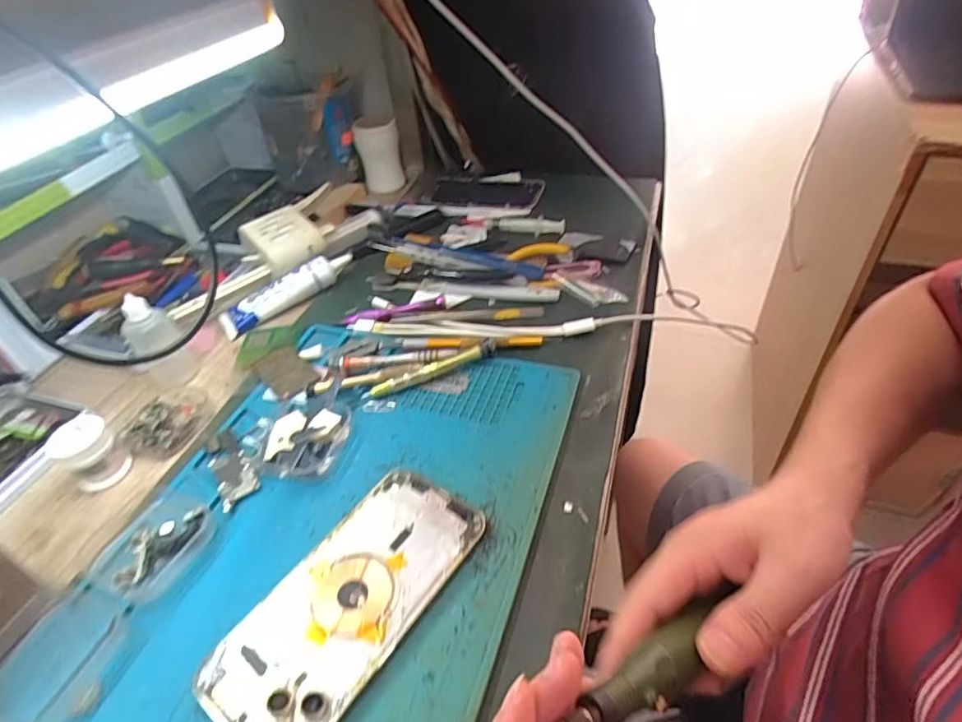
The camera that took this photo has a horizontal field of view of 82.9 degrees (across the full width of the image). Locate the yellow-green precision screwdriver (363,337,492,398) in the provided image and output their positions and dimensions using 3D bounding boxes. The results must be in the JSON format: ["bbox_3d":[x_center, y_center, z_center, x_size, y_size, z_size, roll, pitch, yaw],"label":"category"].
[{"bbox_3d":[-0.040,0.006,0.430,0.109,0.013,0.012,-19,44,-15],"label":"yellow-green precision screwdriver"}]

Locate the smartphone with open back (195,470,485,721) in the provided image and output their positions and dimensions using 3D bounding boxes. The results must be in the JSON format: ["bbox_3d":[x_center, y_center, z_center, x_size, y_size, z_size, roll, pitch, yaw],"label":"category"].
[{"bbox_3d":[-0.071,0.132,0.303,0.075,0.009,0.160,24,49,28],"label":"smartphone with open back"}]

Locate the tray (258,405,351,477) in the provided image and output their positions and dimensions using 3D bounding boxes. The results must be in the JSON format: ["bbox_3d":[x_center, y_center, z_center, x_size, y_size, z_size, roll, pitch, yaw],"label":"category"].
[{"bbox_3d":[-0.125,0.056,0.387,0.048,0.015,0.060,9,44,16],"label":"tray"}]

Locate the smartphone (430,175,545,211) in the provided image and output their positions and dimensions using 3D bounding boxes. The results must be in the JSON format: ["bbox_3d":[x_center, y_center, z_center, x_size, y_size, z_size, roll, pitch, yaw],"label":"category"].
[{"bbox_3d":[0.004,-0.213,0.677,0.142,0.011,0.088,9,44,15],"label":"smartphone"}]

